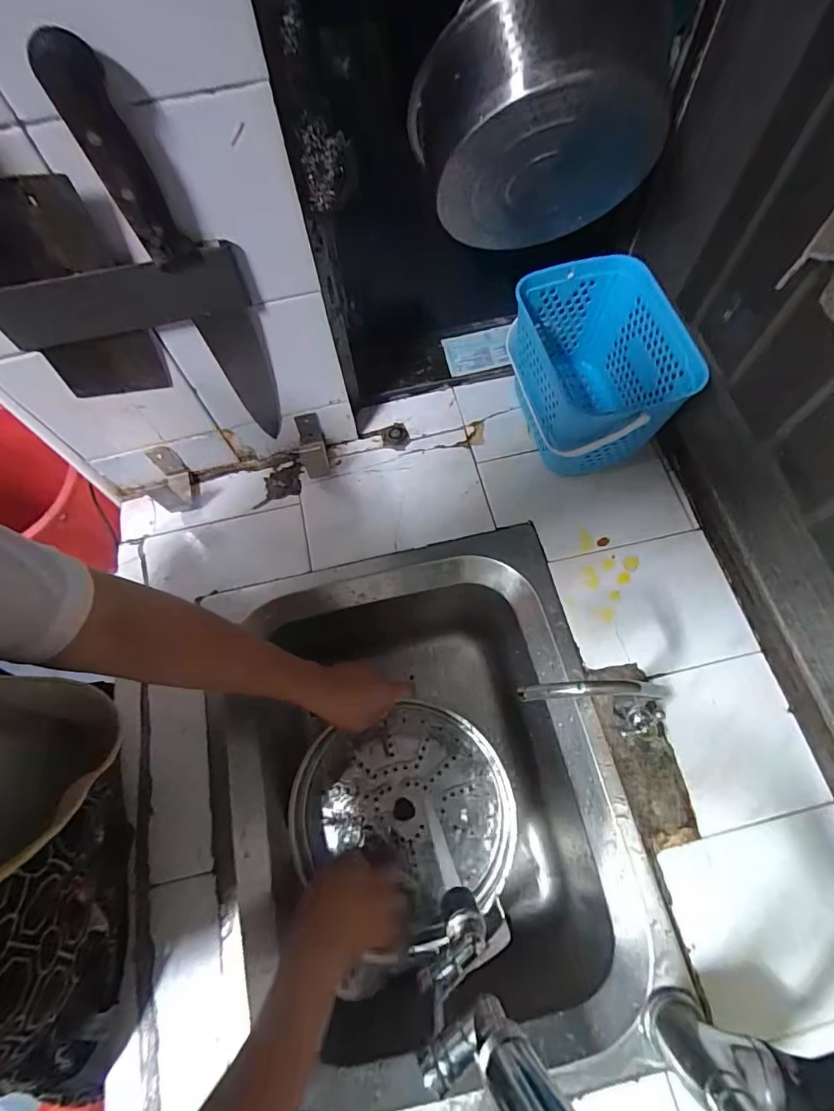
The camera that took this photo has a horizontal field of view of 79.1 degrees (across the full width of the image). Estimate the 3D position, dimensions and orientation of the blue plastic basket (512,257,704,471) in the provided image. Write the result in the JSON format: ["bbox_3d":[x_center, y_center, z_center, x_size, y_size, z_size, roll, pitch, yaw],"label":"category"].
[{"bbox_3d":[0.202,-0.202,0.584,0.149,0.149,0.199,-17,68,-5],"label":"blue plastic basket"}]

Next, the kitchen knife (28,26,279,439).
[{"bbox_3d":[-0.175,-0.214,0.429,0.056,0.342,0.019,-15,68,-4],"label":"kitchen knife"}]

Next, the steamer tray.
[{"bbox_3d":[-0.010,0.277,0.561,0.235,0.053,0.214,31,79,17],"label":"steamer tray"}]

